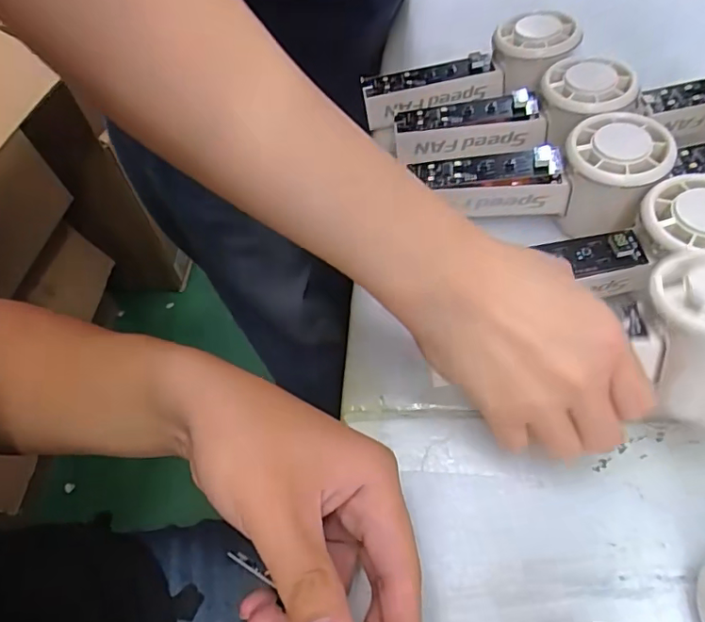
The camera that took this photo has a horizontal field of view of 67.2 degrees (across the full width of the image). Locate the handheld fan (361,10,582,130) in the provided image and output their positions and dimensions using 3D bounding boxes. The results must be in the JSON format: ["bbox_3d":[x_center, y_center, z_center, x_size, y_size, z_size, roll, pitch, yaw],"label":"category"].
[{"bbox_3d":[0.082,-0.167,0.376,0.149,0.029,0.049,-14,55,12],"label":"handheld fan"}]

